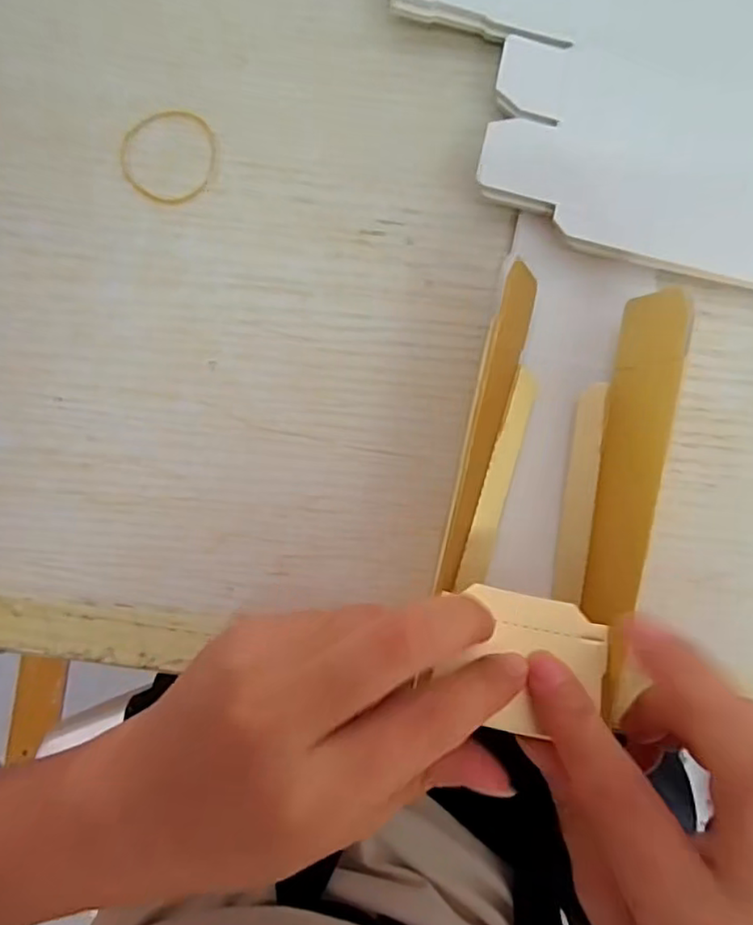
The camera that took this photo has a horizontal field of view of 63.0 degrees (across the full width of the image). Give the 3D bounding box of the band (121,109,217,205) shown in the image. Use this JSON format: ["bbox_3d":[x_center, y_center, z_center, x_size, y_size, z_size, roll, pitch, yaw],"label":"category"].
[{"bbox_3d":[-0.077,-0.113,0.225,0.036,0.004,0.036,0,86,2],"label":"band"}]

